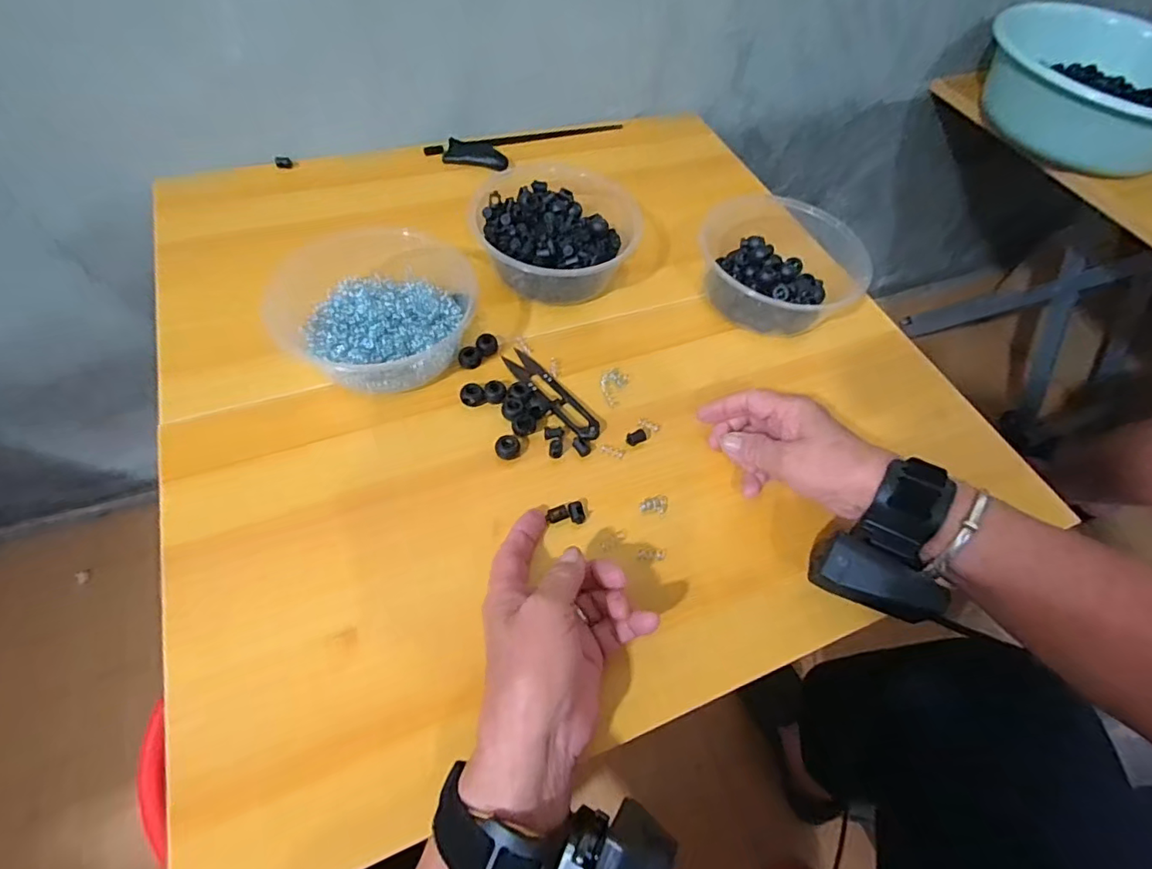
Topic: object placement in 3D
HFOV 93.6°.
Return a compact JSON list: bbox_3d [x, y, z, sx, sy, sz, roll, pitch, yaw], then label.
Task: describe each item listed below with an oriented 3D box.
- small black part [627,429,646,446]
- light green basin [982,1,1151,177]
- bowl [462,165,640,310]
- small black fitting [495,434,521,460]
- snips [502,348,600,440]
[{"bbox_3d":[0.044,0.002,0.392,0.015,0.008,0.009,-25,63,-18],"label":"small black part"},{"bbox_3d":[0.621,-0.405,0.642,0.200,0.097,0.259,-19,62,-18],"label":"light green basin"},{"bbox_3d":[-0.019,-0.177,0.478,0.135,0.057,0.131,3,57,-5],"label":"bowl"},{"bbox_3d":[-0.048,0.010,0.379,0.017,0.013,0.016,3,57,-5],"label":"small black fitting"},{"bbox_3d":[-0.018,-0.032,0.413,0.023,0.008,0.100,-36,68,-25],"label":"snips"}]

